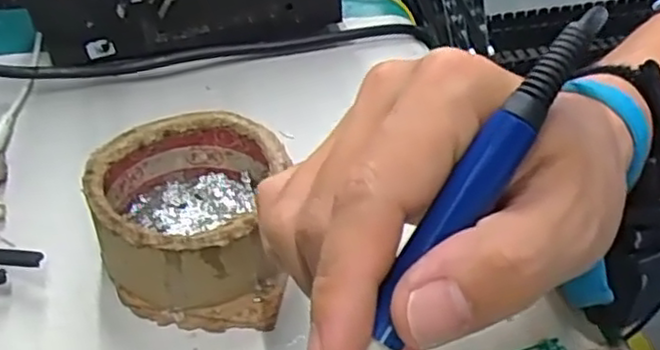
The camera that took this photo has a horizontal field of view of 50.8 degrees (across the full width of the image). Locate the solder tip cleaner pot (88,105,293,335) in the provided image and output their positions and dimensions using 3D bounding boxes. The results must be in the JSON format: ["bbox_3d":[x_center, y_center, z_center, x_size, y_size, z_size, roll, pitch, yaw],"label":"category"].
[{"bbox_3d":[-0.057,0.016,0.301,0.085,0.045,0.089,0,42,0],"label":"solder tip cleaner pot"}]

